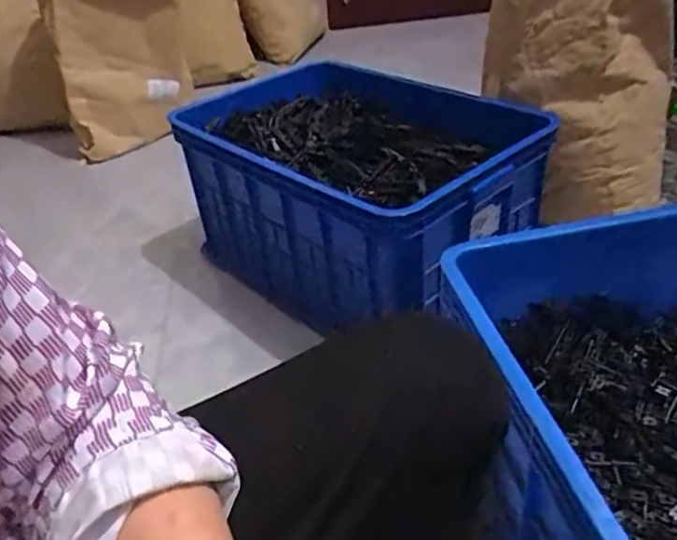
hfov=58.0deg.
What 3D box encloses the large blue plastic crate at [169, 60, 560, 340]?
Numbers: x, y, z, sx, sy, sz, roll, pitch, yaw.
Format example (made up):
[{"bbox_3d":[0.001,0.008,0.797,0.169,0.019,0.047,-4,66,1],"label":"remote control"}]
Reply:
[{"bbox_3d":[0.036,-0.162,1.156,0.446,0.285,0.601,-33,43,-32],"label":"large blue plastic crate"}]

